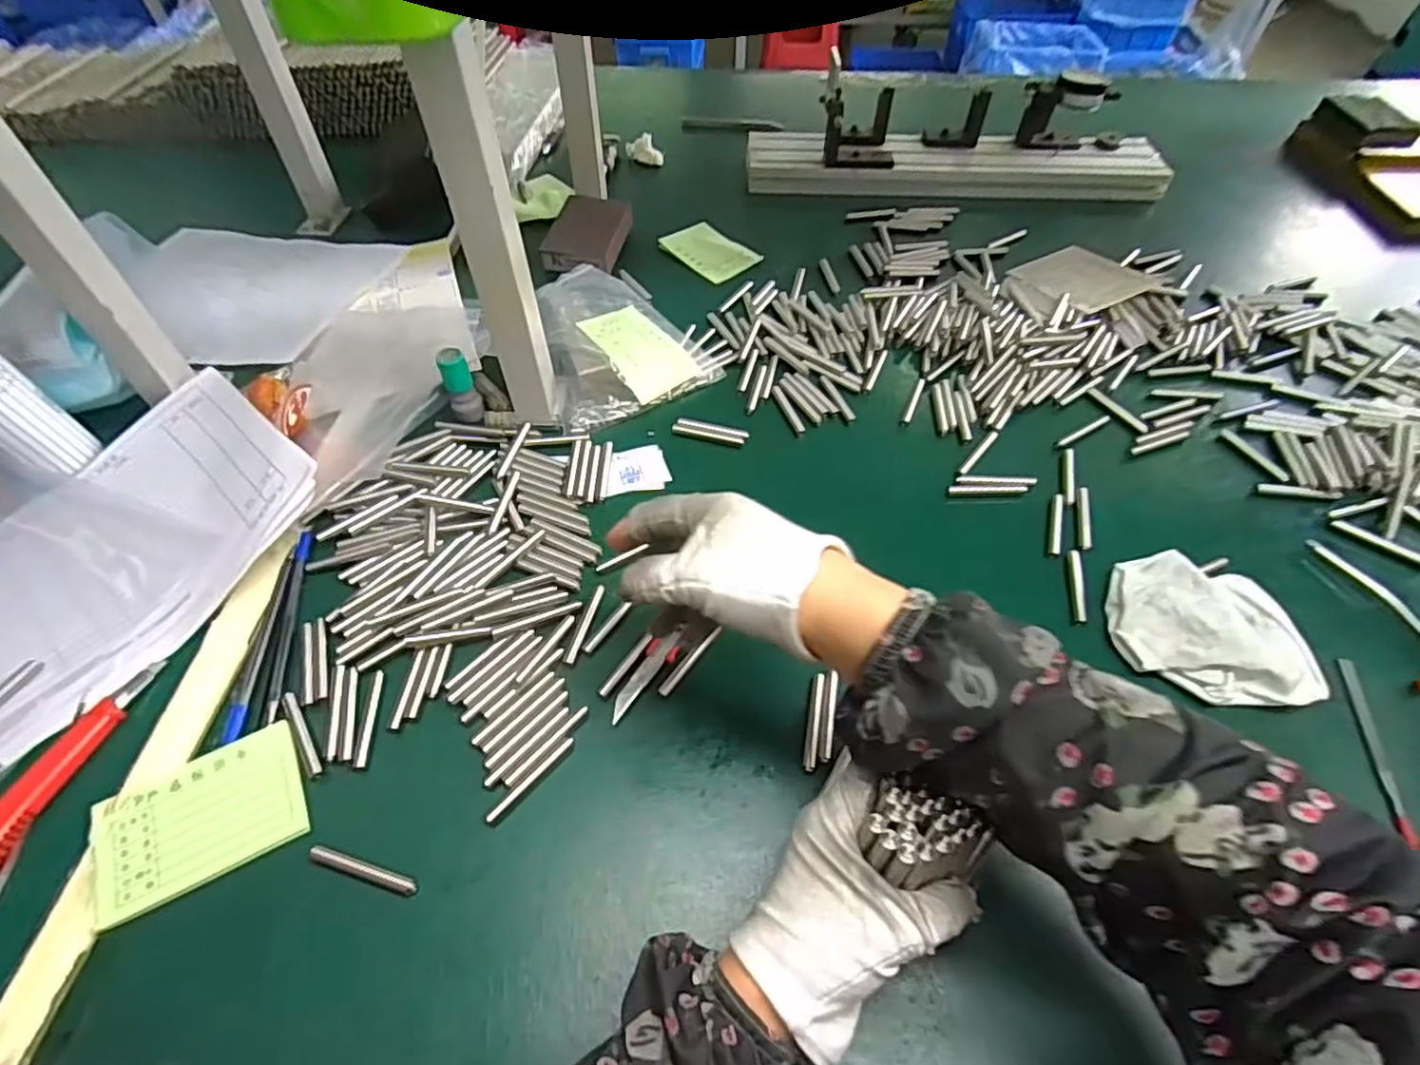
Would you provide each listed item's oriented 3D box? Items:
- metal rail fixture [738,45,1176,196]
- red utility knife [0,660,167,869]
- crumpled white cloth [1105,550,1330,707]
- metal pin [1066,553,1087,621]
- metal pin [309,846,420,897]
[{"bbox_3d":[0.287,-0.453,0.754,0.476,0.086,0.132,-2,52,-2],"label":"metal rail fixture"},{"bbox_3d":[-0.359,0.129,0.355,0.027,0.011,0.137,9,53,7],"label":"red utility knife"},{"bbox_3d":[0.306,0.060,0.400,0.109,0.033,0.082,21,55,16],"label":"crumpled white cloth"},{"bbox_3d":[0.244,0.034,0.434,0.007,0.004,0.057,11,53,8],"label":"metal pin"},{"bbox_3d":[-0.175,0.169,0.329,0.058,0.004,0.007,13,53,10],"label":"metal pin"}]

